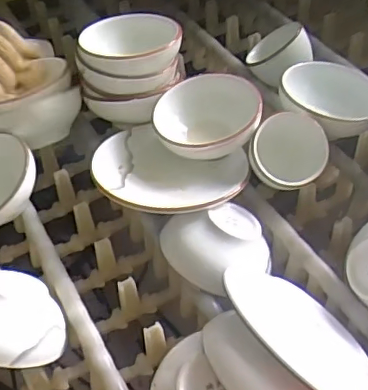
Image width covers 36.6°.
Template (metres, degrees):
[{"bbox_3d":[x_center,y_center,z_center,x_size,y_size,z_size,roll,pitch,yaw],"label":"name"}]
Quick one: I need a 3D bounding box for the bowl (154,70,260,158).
[{"bbox_3d":[0.023,-0.082,0.574,0.118,0.038,0.098,-15,63,24],"label":"bowl"}]

